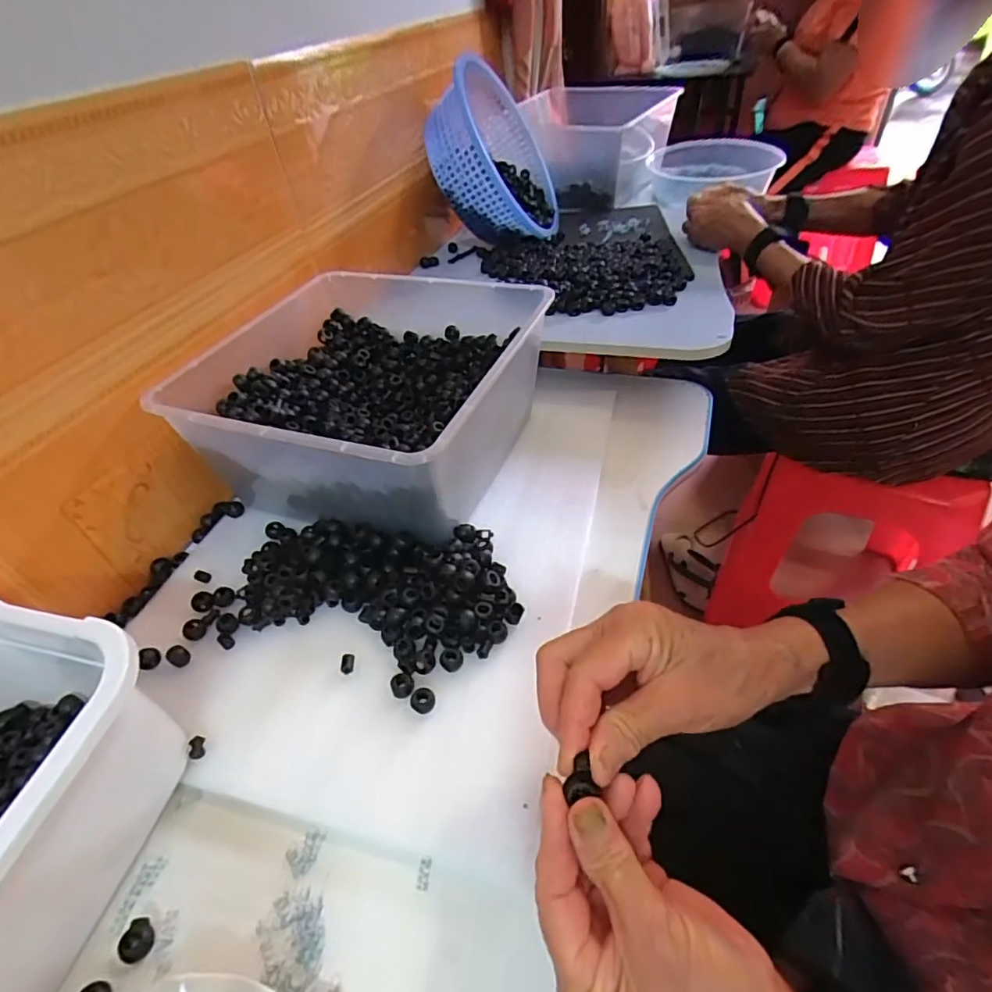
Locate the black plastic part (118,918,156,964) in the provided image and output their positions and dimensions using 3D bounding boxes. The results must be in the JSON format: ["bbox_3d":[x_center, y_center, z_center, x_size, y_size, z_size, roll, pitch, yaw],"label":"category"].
[{"bbox_3d":[-0.207,0.256,0.313,0.017,0.009,0.018,-3,44,2],"label":"black plastic part"}]

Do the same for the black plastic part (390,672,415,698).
[{"bbox_3d":[-0.069,0.140,0.403,0.017,0.004,0.017,-3,44,2],"label":"black plastic part"}]

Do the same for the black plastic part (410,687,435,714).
[{"bbox_3d":[-0.053,0.148,0.394,0.018,0.007,0.016,0,44,5],"label":"black plastic part"}]

